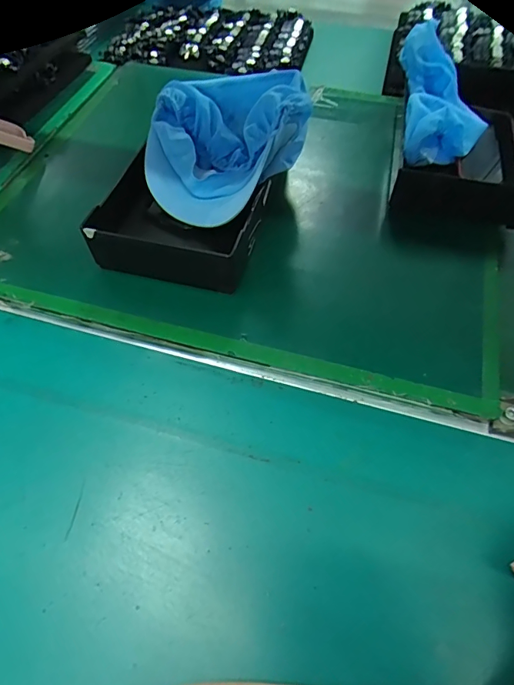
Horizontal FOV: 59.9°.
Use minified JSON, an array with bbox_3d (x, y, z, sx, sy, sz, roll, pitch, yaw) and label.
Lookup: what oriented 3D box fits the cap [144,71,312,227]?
[{"bbox_3d":[-0.034,-0.233,0.493,0.171,0.105,0.186,0,56,1],"label":"cap"}]

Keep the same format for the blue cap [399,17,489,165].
[{"bbox_3d":[0.234,-0.285,0.560,0.105,0.113,0.170,6,59,4],"label":"blue cap"}]

